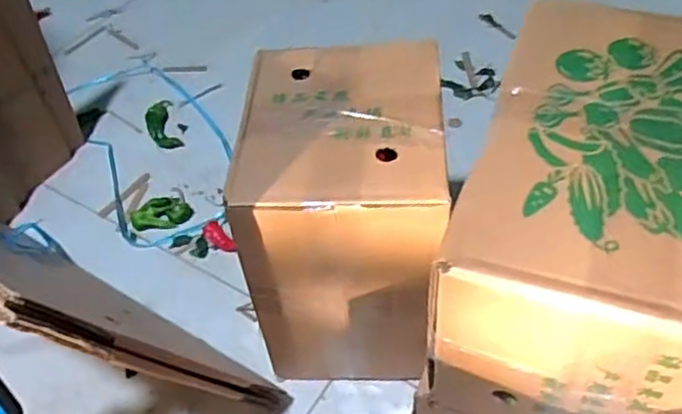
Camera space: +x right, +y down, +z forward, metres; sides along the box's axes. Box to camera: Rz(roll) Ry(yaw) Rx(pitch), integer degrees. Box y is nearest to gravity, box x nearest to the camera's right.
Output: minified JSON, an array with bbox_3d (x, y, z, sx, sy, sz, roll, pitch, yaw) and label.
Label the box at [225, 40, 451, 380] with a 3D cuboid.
[{"bbox_3d":[0.008,0.008,0.676,0.175,0.265,0.225,0,49,5],"label":"box"}]

